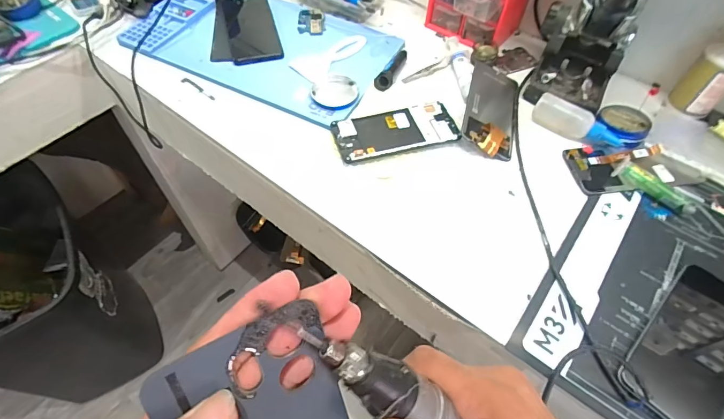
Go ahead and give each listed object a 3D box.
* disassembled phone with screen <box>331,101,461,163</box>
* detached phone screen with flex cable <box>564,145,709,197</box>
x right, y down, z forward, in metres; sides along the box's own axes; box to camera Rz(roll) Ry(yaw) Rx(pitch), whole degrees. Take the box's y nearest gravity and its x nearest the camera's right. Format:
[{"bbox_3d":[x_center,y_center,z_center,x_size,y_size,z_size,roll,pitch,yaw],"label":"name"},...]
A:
[{"bbox_3d":[0.043,-0.101,0.505,0.153,0.007,0.070,-15,60,-9],"label":"disassembled phone with screen"},{"bbox_3d":[0.328,-0.052,0.482,0.146,0.017,0.064,-4,59,-3],"label":"detached phone screen with flex cable"}]

